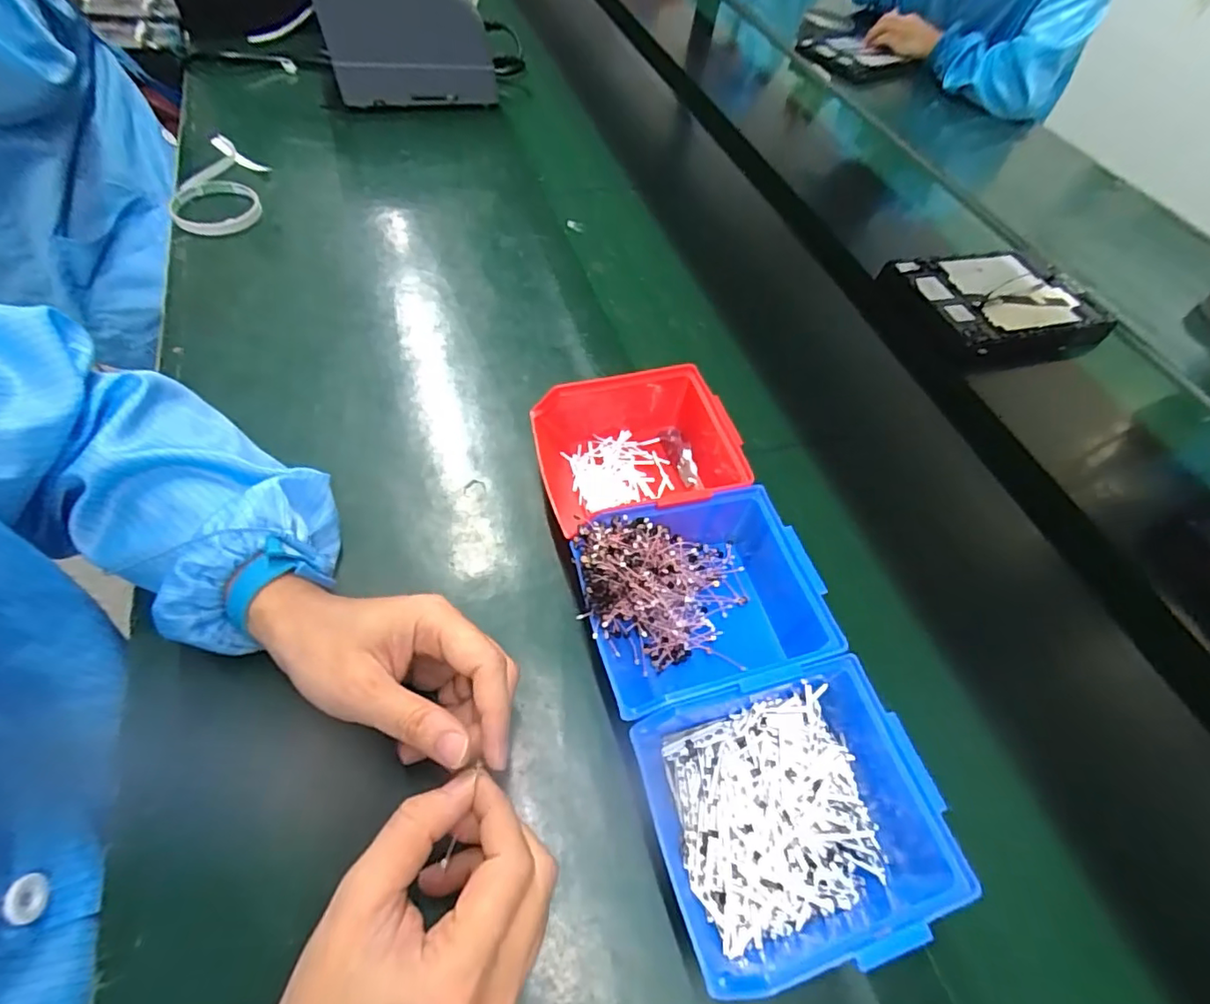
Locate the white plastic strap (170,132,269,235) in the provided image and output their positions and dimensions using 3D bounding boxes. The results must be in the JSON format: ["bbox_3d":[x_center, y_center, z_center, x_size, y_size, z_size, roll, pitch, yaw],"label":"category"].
[{"bbox_3d":[-0.419,-0.351,0.615,0.088,0.018,0.184,-5,57,-8],"label":"white plastic strap"}]

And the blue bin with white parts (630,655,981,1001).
[{"bbox_3d":[0.100,0.165,0.305,0.144,0.065,0.127,-11,59,-15],"label":"blue bin with white parts"}]

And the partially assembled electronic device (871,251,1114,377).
[{"bbox_3d":[0.454,-0.229,0.660,0.220,0.046,0.147,-12,59,-17],"label":"partially assembled electronic device"}]

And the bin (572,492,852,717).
[{"bbox_3d":[0.060,0.065,0.362,0.149,0.069,0.124,-8,58,-13],"label":"bin"}]

